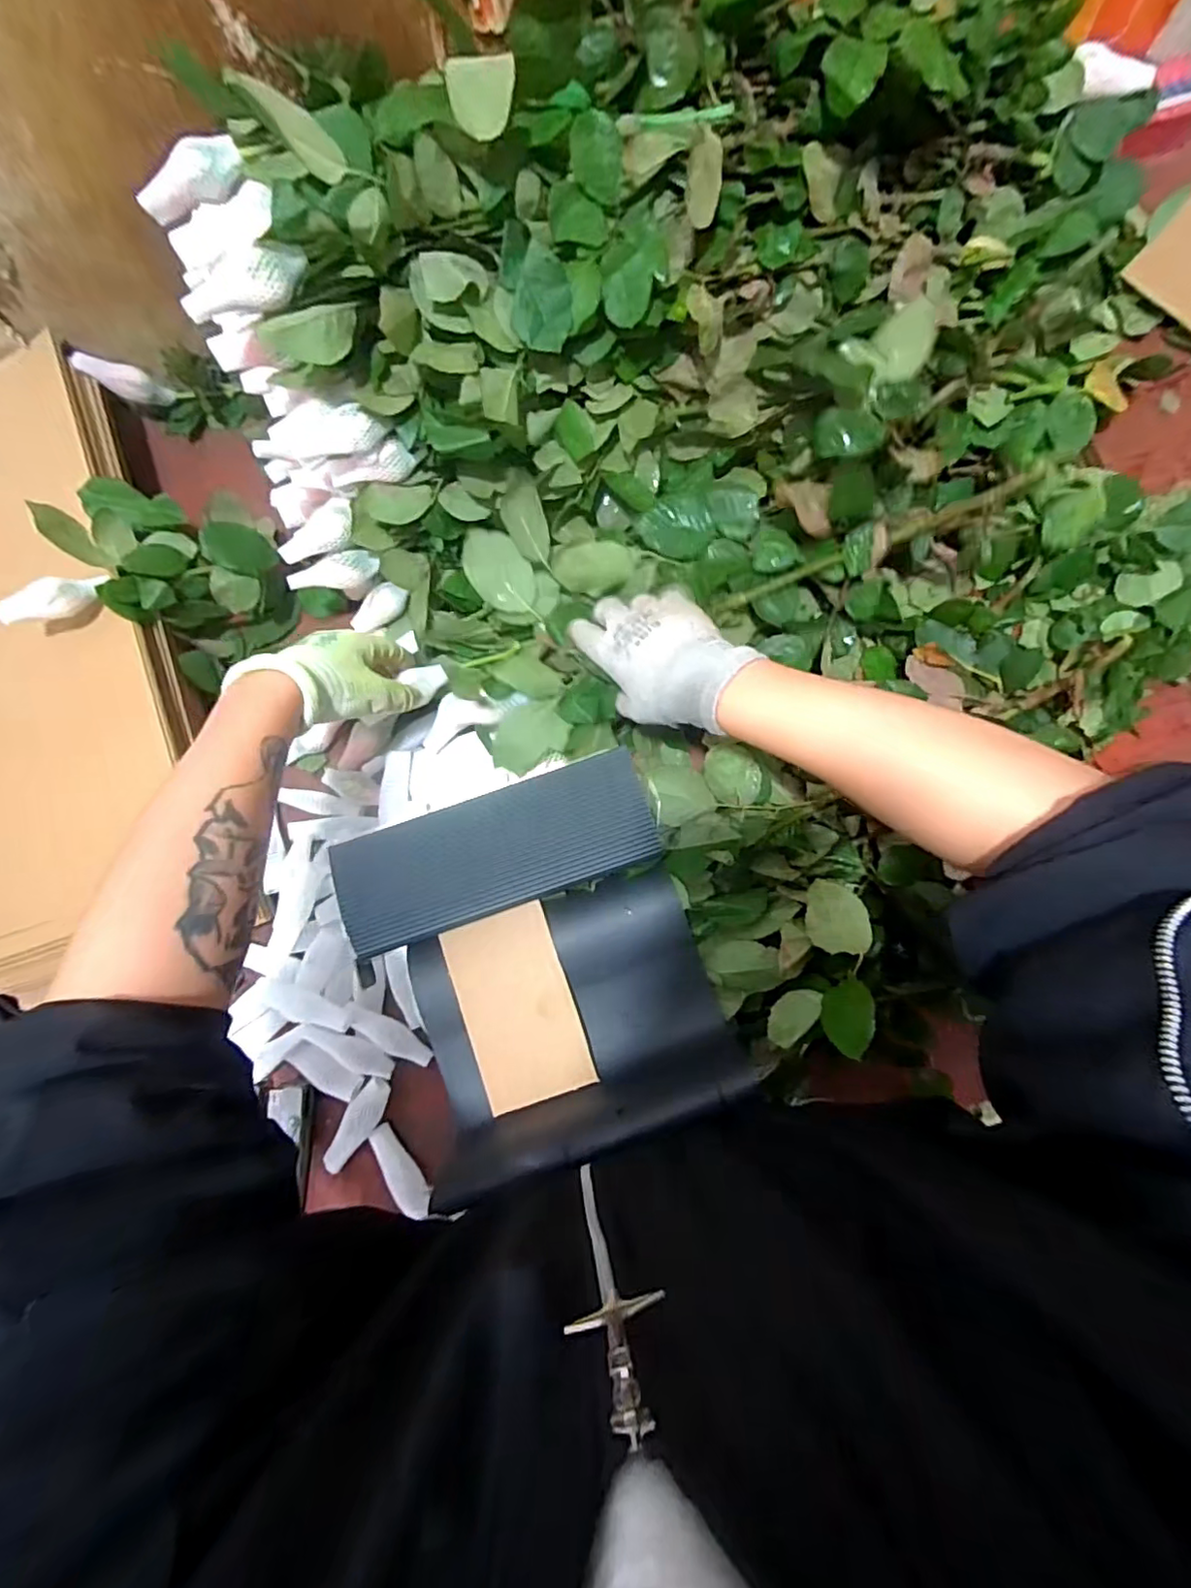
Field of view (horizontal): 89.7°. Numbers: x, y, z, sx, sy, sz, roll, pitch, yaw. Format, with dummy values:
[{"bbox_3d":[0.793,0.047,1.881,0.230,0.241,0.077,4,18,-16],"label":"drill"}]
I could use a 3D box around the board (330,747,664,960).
[{"bbox_3d":[-0.064,0.040,0.395,0.206,0.016,0.081,-20,104,-3],"label":"board"}]

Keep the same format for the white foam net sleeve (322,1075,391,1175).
[{"bbox_3d":[-0.207,0.288,0.519,0.027,0.010,0.087,32,82,6],"label":"white foam net sleeve"}]

